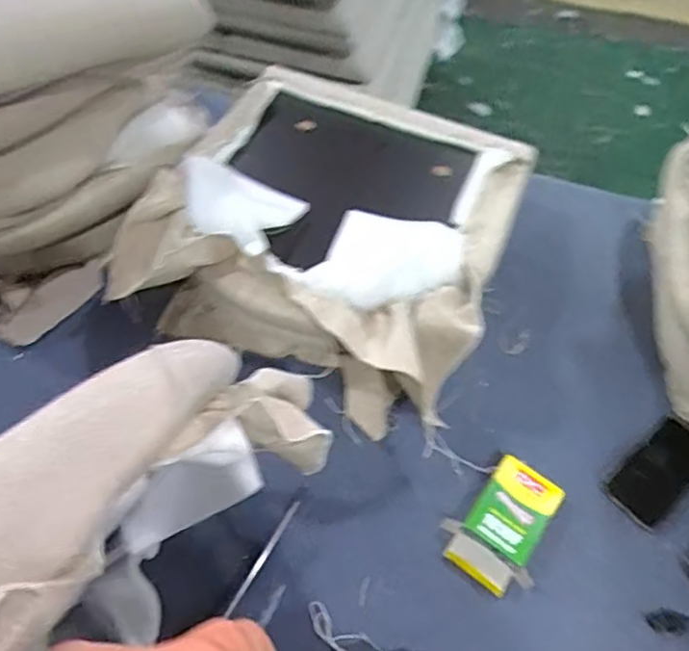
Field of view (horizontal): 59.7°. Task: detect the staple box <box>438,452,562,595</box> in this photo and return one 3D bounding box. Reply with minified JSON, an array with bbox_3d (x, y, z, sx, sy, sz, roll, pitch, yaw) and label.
[{"bbox_3d":[0.187,0.229,0.697,0.107,0.034,0.142,33,58,18],"label":"staple box"}]

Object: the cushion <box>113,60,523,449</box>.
[{"bbox_3d":[-0.008,-0.145,0.856,0.452,0.177,0.479,22,56,11],"label":"cushion"}]

